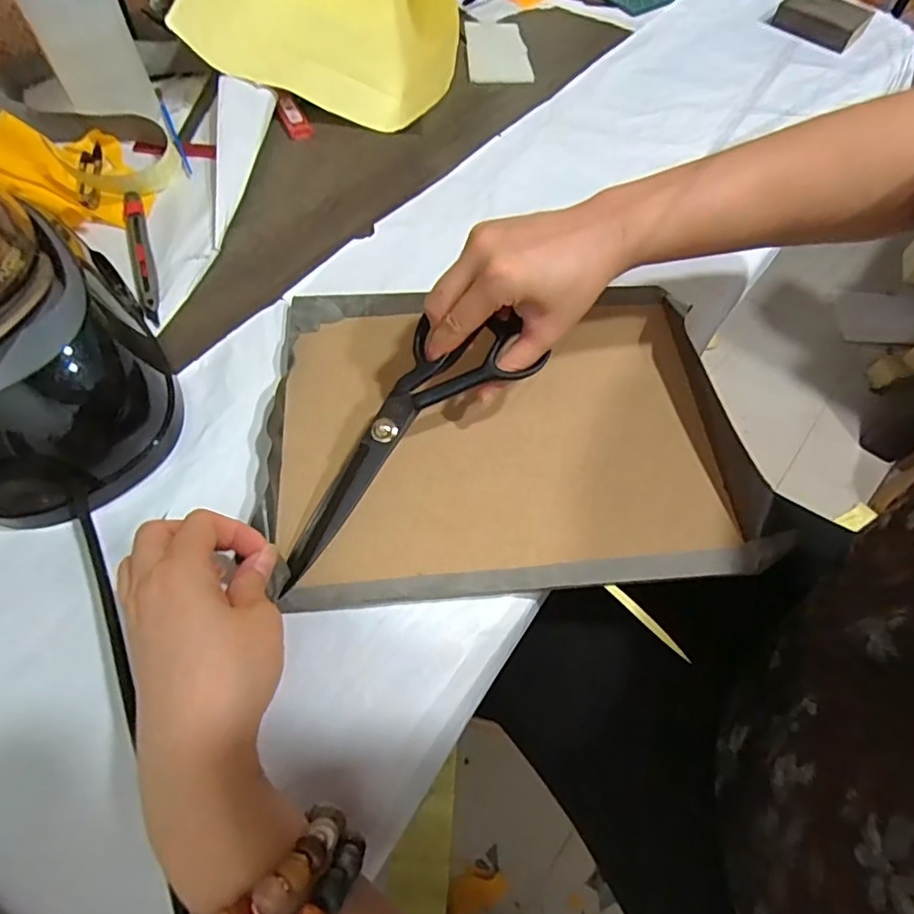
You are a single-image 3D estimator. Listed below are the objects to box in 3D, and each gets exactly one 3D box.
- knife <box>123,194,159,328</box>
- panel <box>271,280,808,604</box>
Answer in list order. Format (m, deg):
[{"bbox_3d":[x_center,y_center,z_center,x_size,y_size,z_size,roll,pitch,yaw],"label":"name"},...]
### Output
[{"bbox_3d":[-0.269,-0.174,0.479,0.018,0.014,0.152,-18,63,-11],"label":"knife"},{"bbox_3d":[0.037,-0.027,0.402,0.325,0.019,0.242,-3,61,-3],"label":"panel"}]

